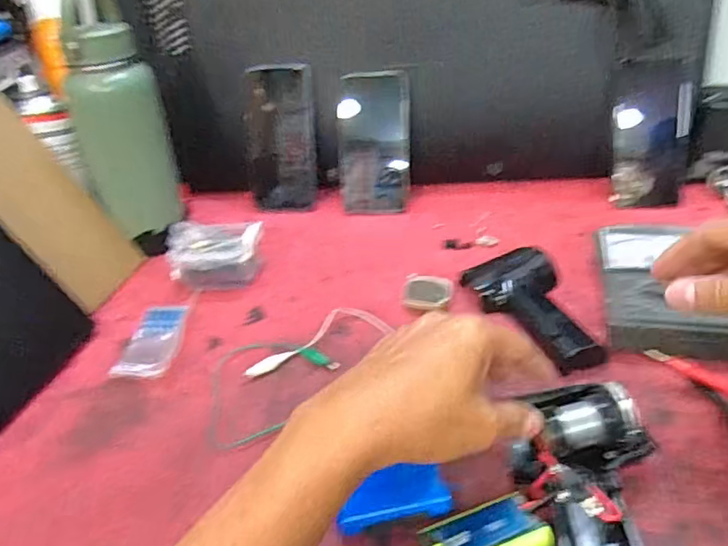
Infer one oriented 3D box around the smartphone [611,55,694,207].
[{"bbox_3d":[0.318,-0.153,0.625,0.081,0.152,0.014,-3,8,13],"label":"smartphone"}]

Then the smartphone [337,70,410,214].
[{"bbox_3d":[0.013,-0.152,0.671,0.081,0.161,0.006,0,11,6],"label":"smartphone"}]

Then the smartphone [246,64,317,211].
[{"bbox_3d":[-0.100,-0.163,0.694,0.081,0.169,0.014,1,13,12],"label":"smartphone"}]

